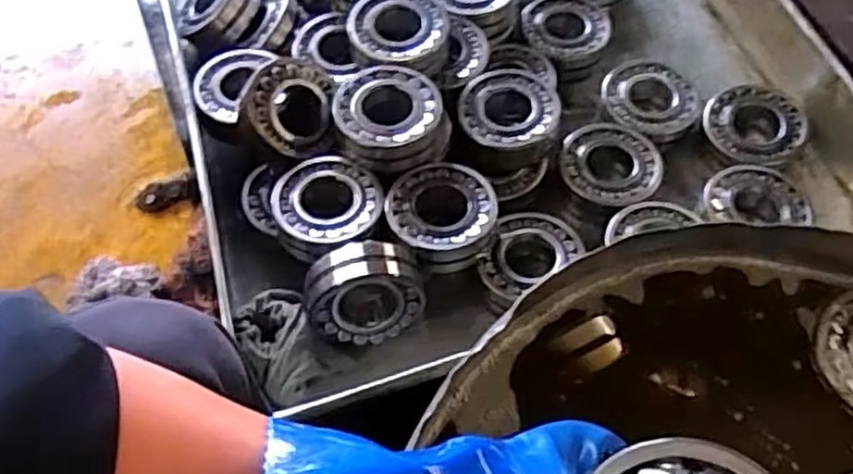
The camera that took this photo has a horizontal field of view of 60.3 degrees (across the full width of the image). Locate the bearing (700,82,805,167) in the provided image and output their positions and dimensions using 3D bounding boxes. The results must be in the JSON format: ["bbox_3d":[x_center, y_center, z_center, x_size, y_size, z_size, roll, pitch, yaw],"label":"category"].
[{"bbox_3d":[0.371,-0.128,0.826,0.104,0.018,0.097,-5,72,16],"label":"bearing"}]

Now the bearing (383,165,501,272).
[{"bbox_3d":[0.017,-0.022,0.744,0.109,0.034,0.105,0,59,1],"label":"bearing"}]

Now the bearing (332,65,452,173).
[{"bbox_3d":[-0.037,-0.121,0.756,0.108,0.048,0.105,0,59,1],"label":"bearing"}]

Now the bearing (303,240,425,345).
[{"bbox_3d":[-0.061,0.048,0.706,0.108,0.097,0.058,-10,59,-5],"label":"bearing"}]

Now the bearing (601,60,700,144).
[{"bbox_3d":[0.262,-0.162,0.858,0.104,0.037,0.104,0,59,1],"label":"bearing"}]

